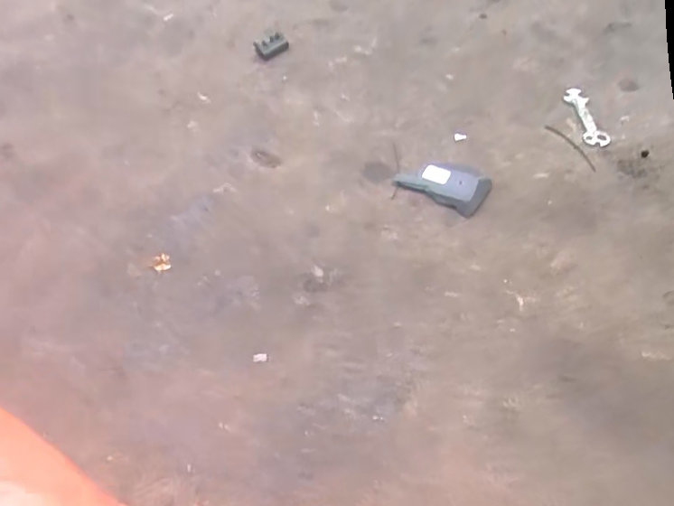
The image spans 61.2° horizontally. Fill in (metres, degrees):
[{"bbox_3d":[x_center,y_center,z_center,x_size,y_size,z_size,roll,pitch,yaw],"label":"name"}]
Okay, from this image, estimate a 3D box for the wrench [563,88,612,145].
[{"bbox_3d":[0.329,-0.182,0.753,0.034,0.010,0.109,-3,50,-1],"label":"wrench"}]

